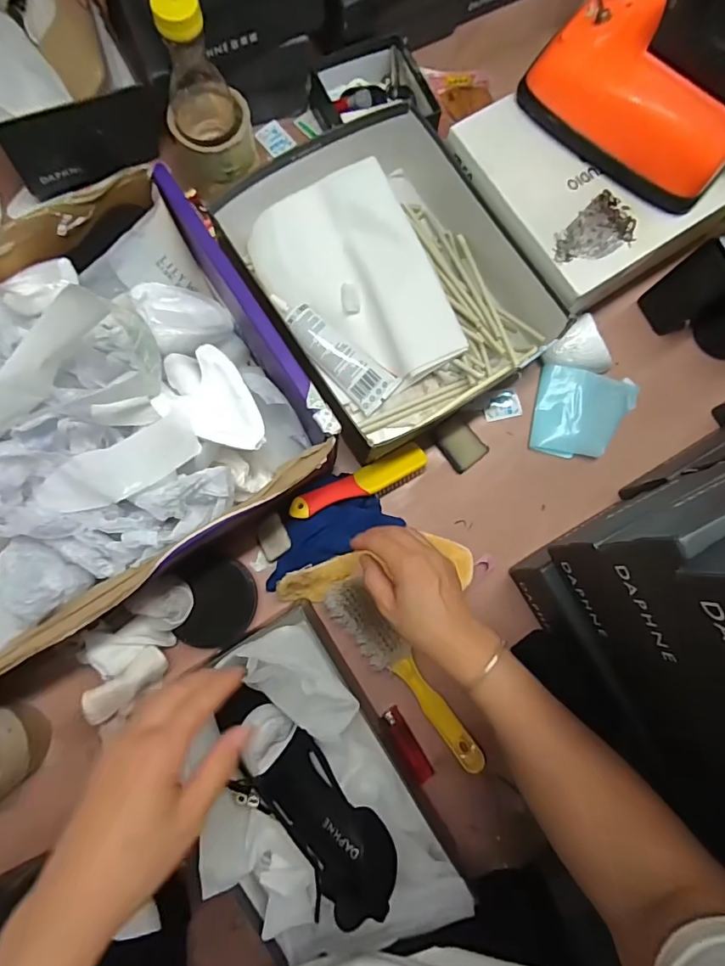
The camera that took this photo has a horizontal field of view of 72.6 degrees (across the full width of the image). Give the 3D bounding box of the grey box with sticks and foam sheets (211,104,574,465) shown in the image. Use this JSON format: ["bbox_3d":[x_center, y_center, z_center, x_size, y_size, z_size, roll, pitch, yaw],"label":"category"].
[{"bbox_3d":[0.021,-0.229,0.551,0.275,0.087,0.342,-31,85,-8],"label":"grey box with sticks and foam sheets"}]

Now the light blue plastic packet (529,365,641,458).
[{"bbox_3d":[0.263,-0.080,0.585,0.115,0.018,0.106,13,81,-2],"label":"light blue plastic packet"}]

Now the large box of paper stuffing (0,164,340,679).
[{"bbox_3d":[-0.260,-0.055,0.439,0.390,0.135,0.325,-31,85,-8],"label":"large box of paper stuffing"}]

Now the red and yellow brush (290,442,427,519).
[{"bbox_3d":[-0.002,0.001,0.527,0.157,0.023,0.037,-22,84,-19],"label":"red and yellow brush"}]

